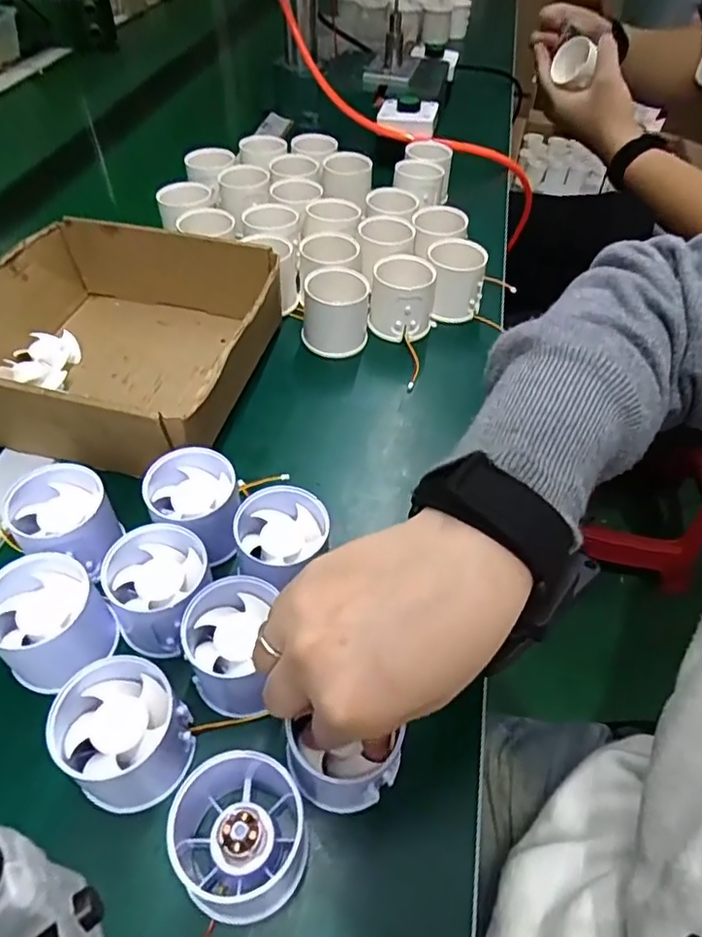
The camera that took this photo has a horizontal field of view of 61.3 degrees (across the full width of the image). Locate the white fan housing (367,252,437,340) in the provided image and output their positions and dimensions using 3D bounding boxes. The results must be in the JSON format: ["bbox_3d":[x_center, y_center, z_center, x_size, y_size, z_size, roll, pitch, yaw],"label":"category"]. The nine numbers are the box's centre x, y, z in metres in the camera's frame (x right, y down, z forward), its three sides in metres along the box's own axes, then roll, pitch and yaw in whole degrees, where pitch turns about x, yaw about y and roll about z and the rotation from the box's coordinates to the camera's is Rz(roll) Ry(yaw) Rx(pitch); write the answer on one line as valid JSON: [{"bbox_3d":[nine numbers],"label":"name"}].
[{"bbox_3d":[0.045,-0.146,0.516,0.056,0.060,0.052,6,44,0],"label":"white fan housing"}]

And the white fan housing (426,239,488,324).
[{"bbox_3d":[0.093,-0.169,0.533,0.054,0.056,0.048,13,45,7],"label":"white fan housing"}]

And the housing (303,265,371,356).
[{"bbox_3d":[-0.012,-0.127,0.496,0.055,0.063,0.044,5,44,0],"label":"housing"}]

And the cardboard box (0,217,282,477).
[{"bbox_3d":[-0.178,-0.095,0.442,0.209,0.085,0.202,12,45,6],"label":"cardboard box"}]

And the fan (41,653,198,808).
[{"bbox_3d":[-0.104,0.120,0.272,0.053,0.051,0.053,3,44,-3],"label":"fan"}]

